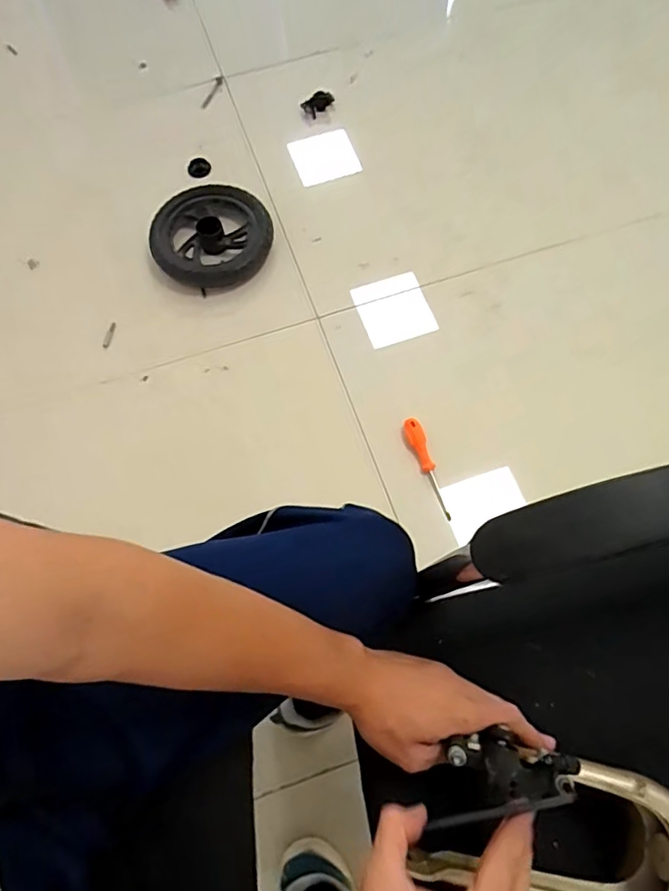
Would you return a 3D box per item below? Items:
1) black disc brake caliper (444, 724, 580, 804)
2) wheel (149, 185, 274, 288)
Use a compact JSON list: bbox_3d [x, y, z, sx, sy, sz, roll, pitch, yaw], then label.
[{"bbox_3d":[0.127,0.232,0.389,0.087,0.037,0.041,6,70,14],"label":"black disc brake caliper"},{"bbox_3d":[-0.276,-0.472,1.228,0.262,0.052,0.275,-1,68,2],"label":"wheel"}]

